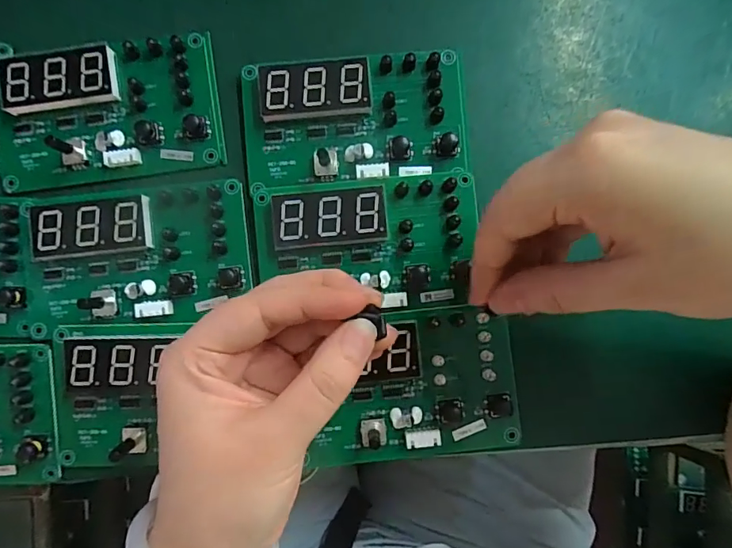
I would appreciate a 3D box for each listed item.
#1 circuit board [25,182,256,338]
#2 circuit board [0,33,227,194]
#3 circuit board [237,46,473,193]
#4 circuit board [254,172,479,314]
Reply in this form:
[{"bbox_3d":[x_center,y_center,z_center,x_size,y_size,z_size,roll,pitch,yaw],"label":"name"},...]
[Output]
[{"bbox_3d":[-0.124,-0.008,0.247,0.120,0.012,0.071,-6,85,0],"label":"circuit board"},{"bbox_3d":[-0.144,-0.091,0.256,0.120,0.015,0.074,-9,85,0],"label":"circuit board"},{"bbox_3d":[-0.006,-0.084,0.254,0.123,0.012,0.069,-6,85,0],"label":"circuit board"},{"bbox_3d":[0.002,-0.015,0.247,0.119,0.012,0.072,-6,85,0],"label":"circuit board"}]

